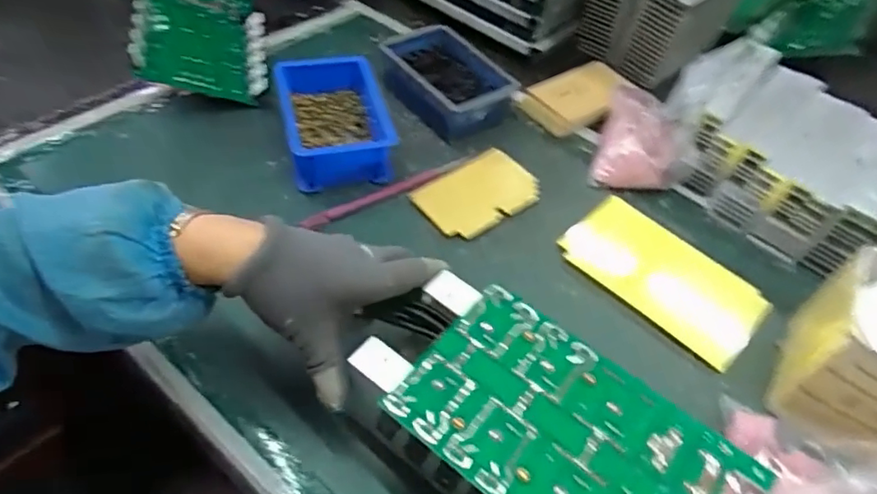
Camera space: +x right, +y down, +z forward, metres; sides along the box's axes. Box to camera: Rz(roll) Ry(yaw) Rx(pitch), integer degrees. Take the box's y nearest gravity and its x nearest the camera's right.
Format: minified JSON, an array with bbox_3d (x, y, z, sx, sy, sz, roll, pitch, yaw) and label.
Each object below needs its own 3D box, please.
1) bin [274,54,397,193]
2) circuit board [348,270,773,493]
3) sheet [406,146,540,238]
[{"bbox_3d":[-0.105,-0.130,0.594,0.103,0.054,0.148,-8,53,-12],"label":"bin"},{"bbox_3d":[0.061,0.114,0.364,0.251,0.031,0.128,33,56,19],"label":"circuit board"},{"bbox_3d":[0.043,-0.057,0.584,0.124,0.007,0.080,-32,61,-27],"label":"sheet"}]

